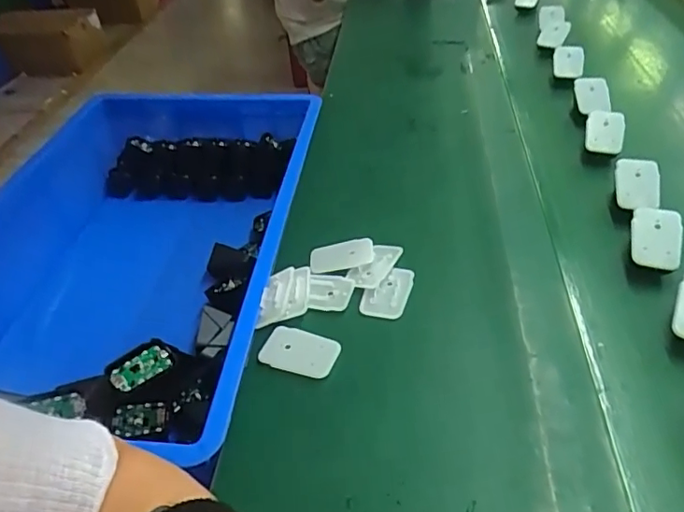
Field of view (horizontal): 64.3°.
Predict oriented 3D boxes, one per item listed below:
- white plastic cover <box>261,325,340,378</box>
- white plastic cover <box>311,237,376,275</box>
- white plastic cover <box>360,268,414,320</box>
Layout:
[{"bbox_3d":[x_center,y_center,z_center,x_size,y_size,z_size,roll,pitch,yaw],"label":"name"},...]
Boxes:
[{"bbox_3d":[-0.038,0.087,0.499,0.068,0.005,0.041,11,44,19],"label":"white plastic cover"},{"bbox_3d":[0.000,0.000,0.588,0.069,0.008,0.038,-13,51,9],"label":"white plastic cover"},{"bbox_3d":[0.046,0.036,0.552,0.042,0.009,0.063,10,44,18],"label":"white plastic cover"}]

